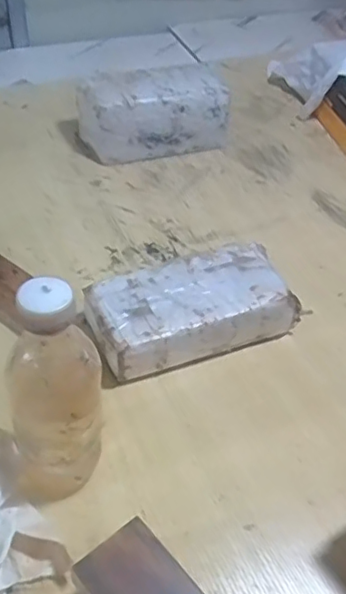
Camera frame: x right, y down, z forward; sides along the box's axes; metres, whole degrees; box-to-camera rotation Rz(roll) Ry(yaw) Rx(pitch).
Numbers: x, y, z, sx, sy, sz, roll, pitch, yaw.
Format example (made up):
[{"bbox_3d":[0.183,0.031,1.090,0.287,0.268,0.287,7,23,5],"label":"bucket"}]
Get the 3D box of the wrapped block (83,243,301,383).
[{"bbox_3d":[0.021,0.017,0.650,0.213,0.068,0.106,-14,48,-18],"label":"wrapped block"}]

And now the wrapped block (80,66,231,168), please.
[{"bbox_3d":[-0.033,-0.280,0.914,0.211,0.107,0.095,-16,48,-20],"label":"wrapped block"}]

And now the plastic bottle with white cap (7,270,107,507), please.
[{"bbox_3d":[-0.093,0.083,0.468,0.075,0.216,0.061,-4,45,-9],"label":"plastic bottle with white cap"}]

